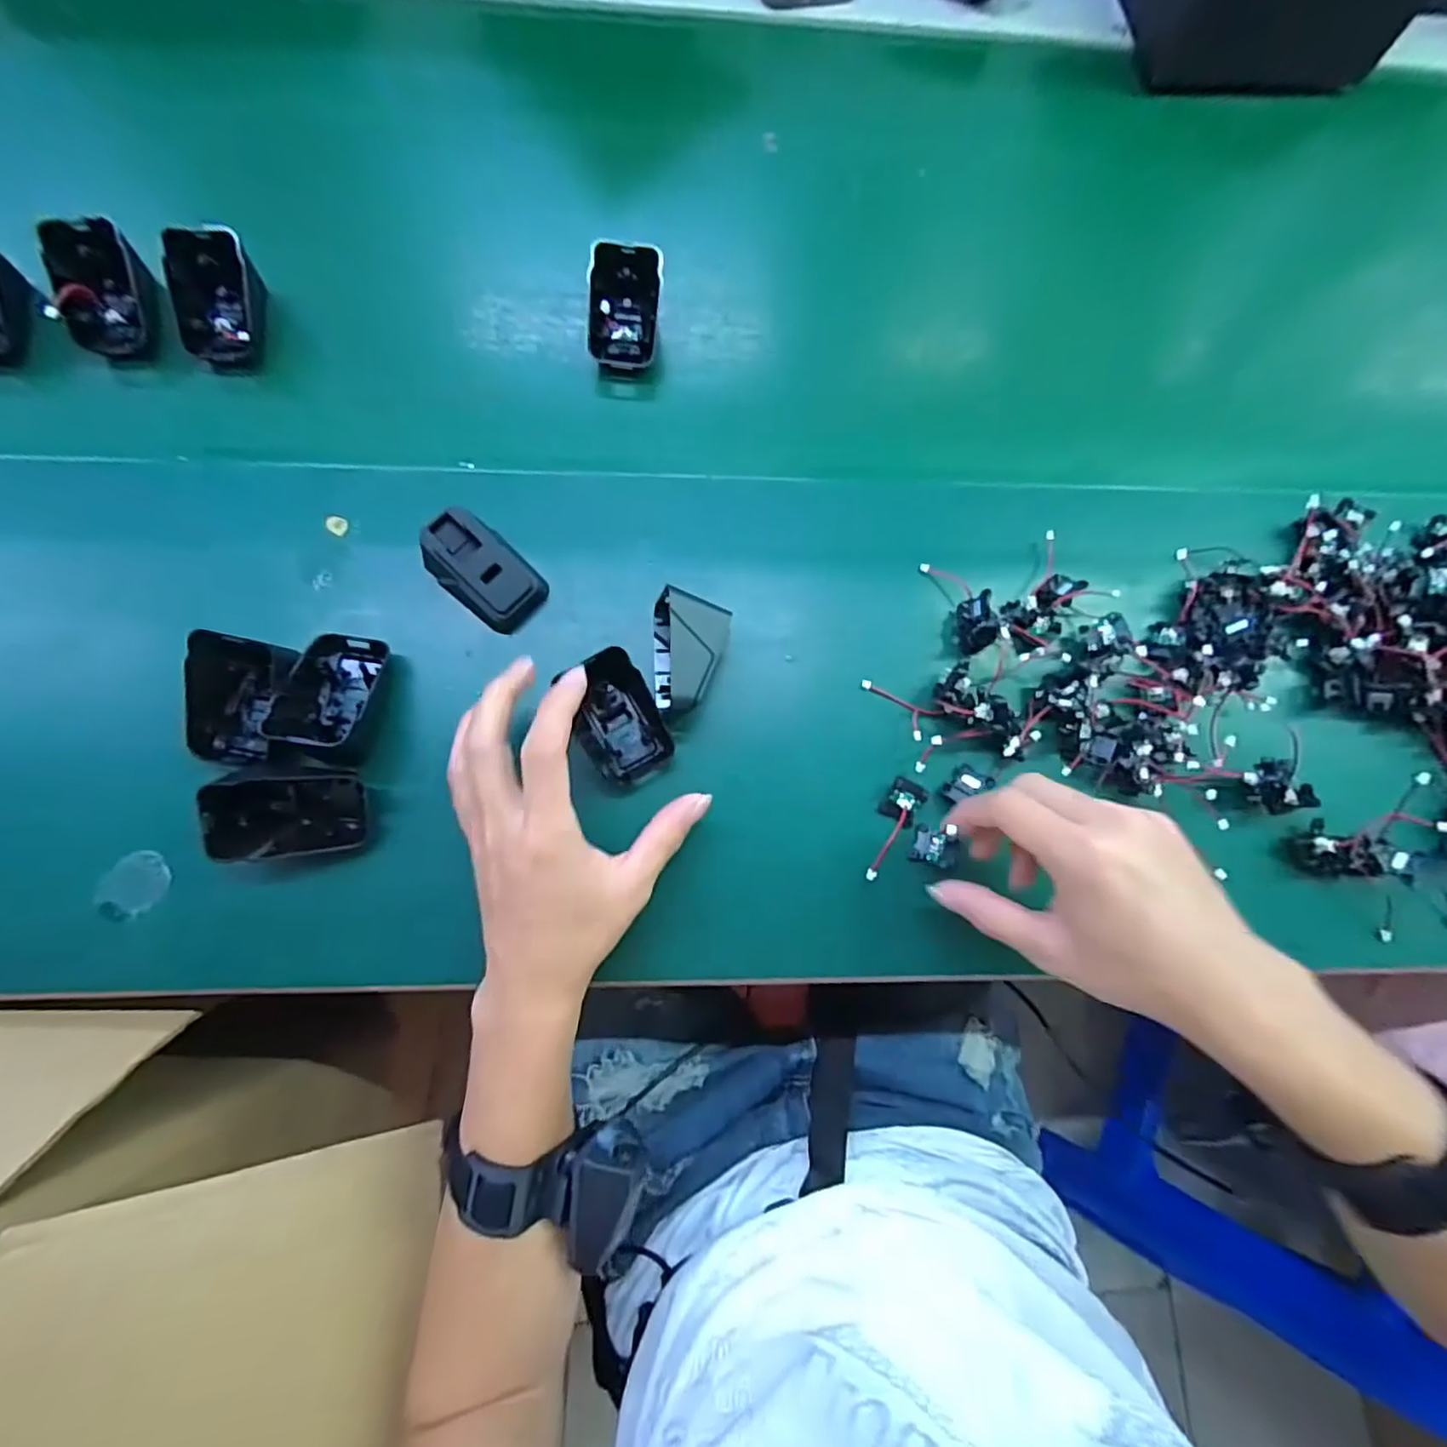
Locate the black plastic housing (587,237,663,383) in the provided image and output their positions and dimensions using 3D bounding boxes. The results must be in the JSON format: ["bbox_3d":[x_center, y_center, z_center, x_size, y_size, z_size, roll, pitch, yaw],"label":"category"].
[{"bbox_3d":[-0.063,-0.259,0.407,0.044,0.019,0.072,4,110,-13],"label":"black plastic housing"}]

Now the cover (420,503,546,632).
[{"bbox_3d":[-0.135,-0.086,0.360,0.060,0.034,0.042,39,78,3],"label":"cover"}]

